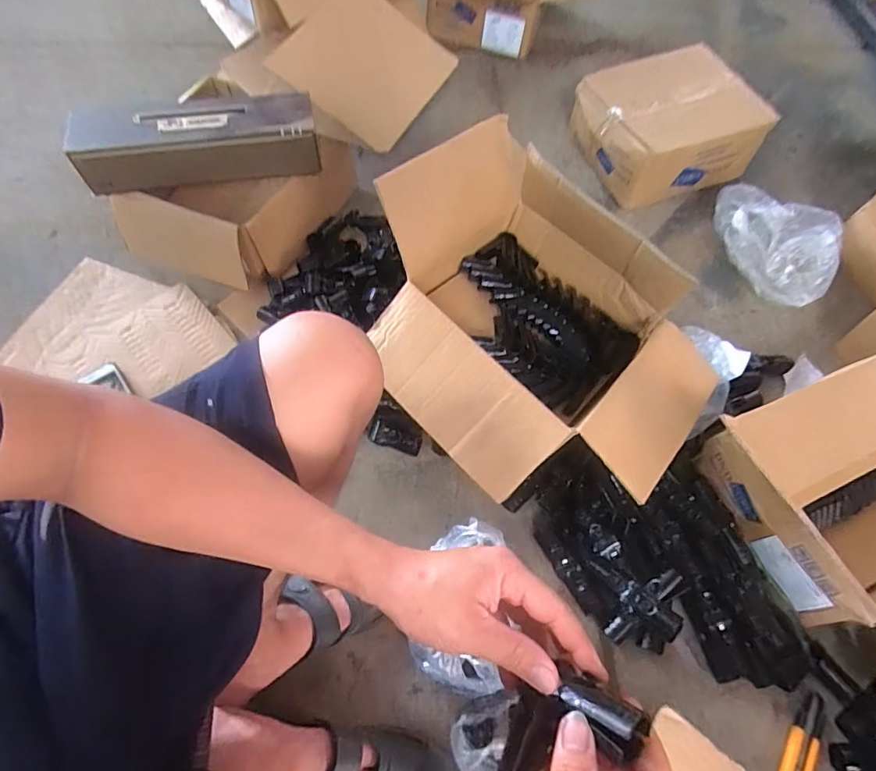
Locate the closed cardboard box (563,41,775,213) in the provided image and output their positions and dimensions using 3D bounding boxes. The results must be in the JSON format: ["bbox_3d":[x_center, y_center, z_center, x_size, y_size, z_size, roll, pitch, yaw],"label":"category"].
[{"bbox_3d":[0.497,-0.572,1.097,0.346,0.144,0.306,-19,65,-12],"label":"closed cardboard box"}]

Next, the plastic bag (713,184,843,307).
[{"bbox_3d":[0.642,-0.279,0.964,0.158,0.107,0.272,-32,69,-18],"label":"plastic bag"}]

